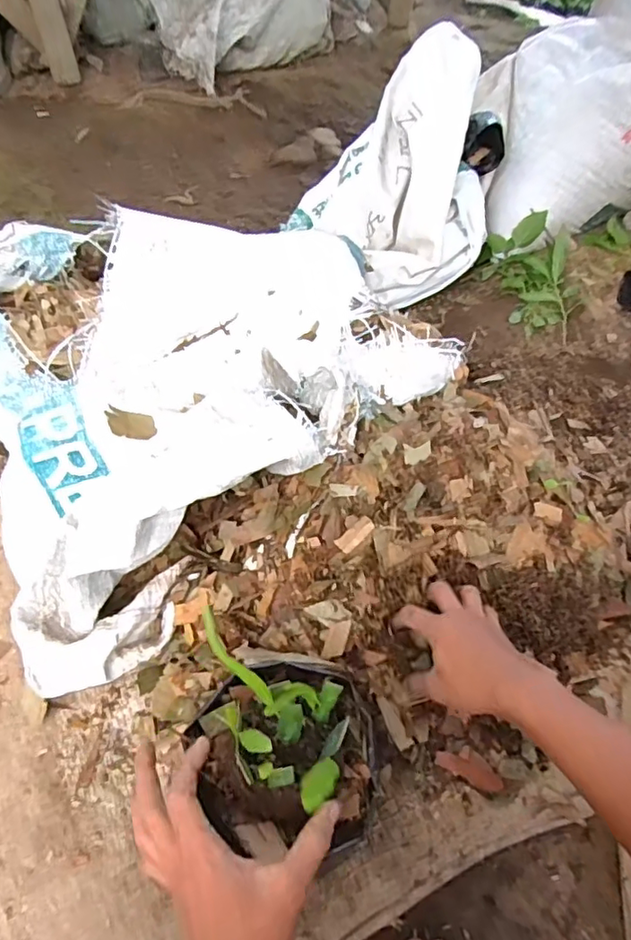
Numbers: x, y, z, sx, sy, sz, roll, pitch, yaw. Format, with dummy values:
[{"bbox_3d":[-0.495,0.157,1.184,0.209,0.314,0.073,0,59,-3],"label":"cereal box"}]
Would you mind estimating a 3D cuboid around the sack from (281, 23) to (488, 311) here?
[{"bbox_3d":[0.134,-0.529,0.963,0.345,0.273,0.345,8,53,2],"label":"sack"}]

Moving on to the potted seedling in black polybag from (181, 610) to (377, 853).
[{"bbox_3d":[-0.030,0.217,0.451,0.139,0.180,0.144,-1,58,-1],"label":"potted seedling in black polybag"}]

